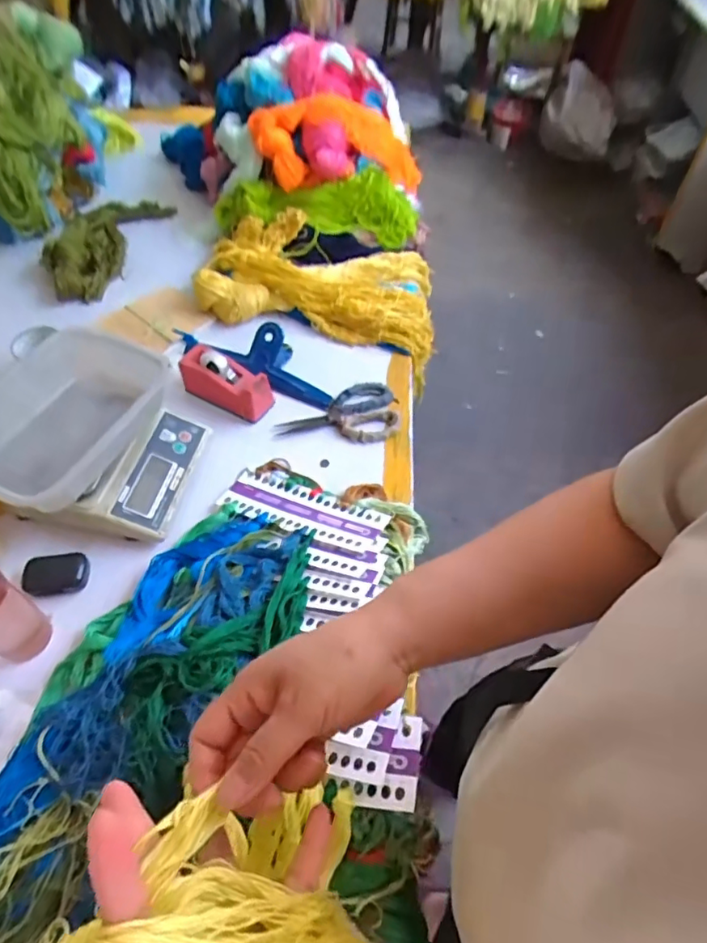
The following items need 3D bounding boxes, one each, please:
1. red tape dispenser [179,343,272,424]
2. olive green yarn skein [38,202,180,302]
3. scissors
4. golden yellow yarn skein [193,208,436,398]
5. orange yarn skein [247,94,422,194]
[{"bbox_3d":[-0.206,-0.146,0.896,0.160,0.072,0.066,29,59,6],"label":"red tape dispenser"},{"bbox_3d":[-0.530,-0.506,1.158,0.192,0.051,0.380,2,54,0],"label":"olive green yarn skein"},{"bbox_3d":[-0.026,-0.100,0.892,0.192,0.013,0.118,2,54,0],"label":"scissors"},{"bbox_3d":[-0.053,-0.360,1.066,0.467,0.098,0.306,20,56,13],"label":"golden yellow yarn skein"},{"bbox_3d":[-0.015,-0.689,1.156,0.403,0.154,0.128,-6,51,-27],"label":"orange yarn skein"}]

